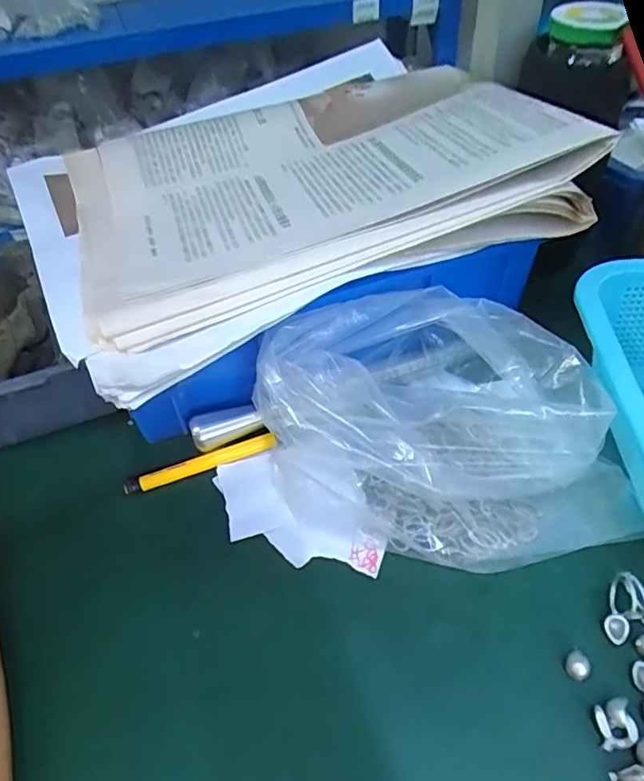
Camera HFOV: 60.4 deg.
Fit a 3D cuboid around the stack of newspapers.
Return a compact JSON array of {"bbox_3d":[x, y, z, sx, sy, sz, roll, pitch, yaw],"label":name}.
[{"bbox_3d":[-0.031,-0.134,0.334,0.282,0.049,0.242,-22,50,-15],"label":"stack of newspapers"}]

